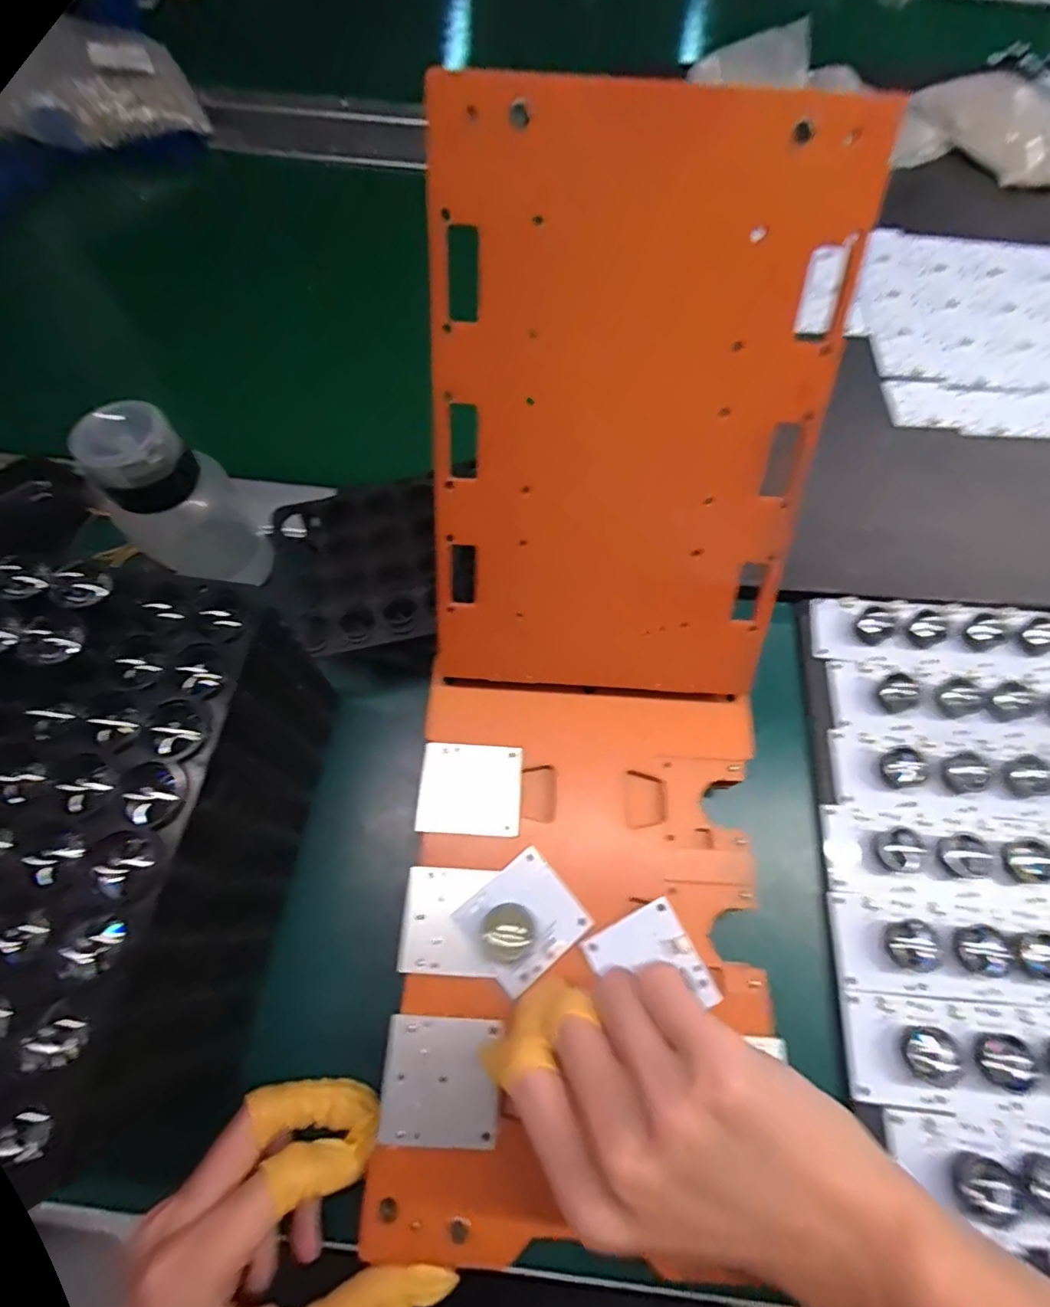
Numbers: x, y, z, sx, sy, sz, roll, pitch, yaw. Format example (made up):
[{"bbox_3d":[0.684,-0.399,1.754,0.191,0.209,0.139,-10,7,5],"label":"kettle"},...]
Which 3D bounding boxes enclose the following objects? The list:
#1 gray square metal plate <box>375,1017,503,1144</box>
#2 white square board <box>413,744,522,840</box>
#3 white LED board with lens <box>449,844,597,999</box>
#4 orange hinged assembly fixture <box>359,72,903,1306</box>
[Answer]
[{"bbox_3d":[-0.035,0.176,0.237,0.046,0.004,0.043,2,65,0],"label":"gray square metal plate"},{"bbox_3d":[-0.027,0.068,0.286,0.050,0.004,0.044,3,65,0],"label":"white square board"},{"bbox_3d":[-0.001,0.119,0.257,0.048,0.014,0.045,-37,71,-16],"label":"white LED board with lens"},{"bbox_3d":[0.028,0.013,0.244,0.162,0.125,0.418,9,99,6],"label":"orange hinged assembly fixture"}]

